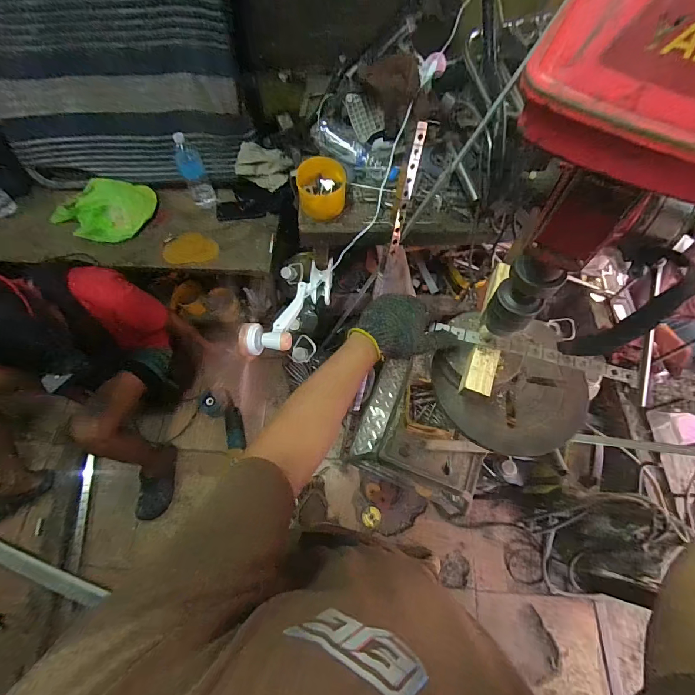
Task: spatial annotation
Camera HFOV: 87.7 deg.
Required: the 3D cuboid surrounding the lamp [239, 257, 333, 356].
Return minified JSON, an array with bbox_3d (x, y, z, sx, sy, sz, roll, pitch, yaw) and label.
[{"bbox_3d":[-0.144,-0.104,0.996,0.120,0.064,0.348,36,70,14],"label":"lamp"}]

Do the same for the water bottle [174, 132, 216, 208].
[{"bbox_3d":[-0.515,-0.586,1.215,0.074,0.271,0.074,-24,68,-11],"label":"water bottle"}]

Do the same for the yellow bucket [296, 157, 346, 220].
[{"bbox_3d":[-0.060,-0.379,0.866,0.109,0.099,0.102,0,66,0],"label":"yellow bucket"}]

